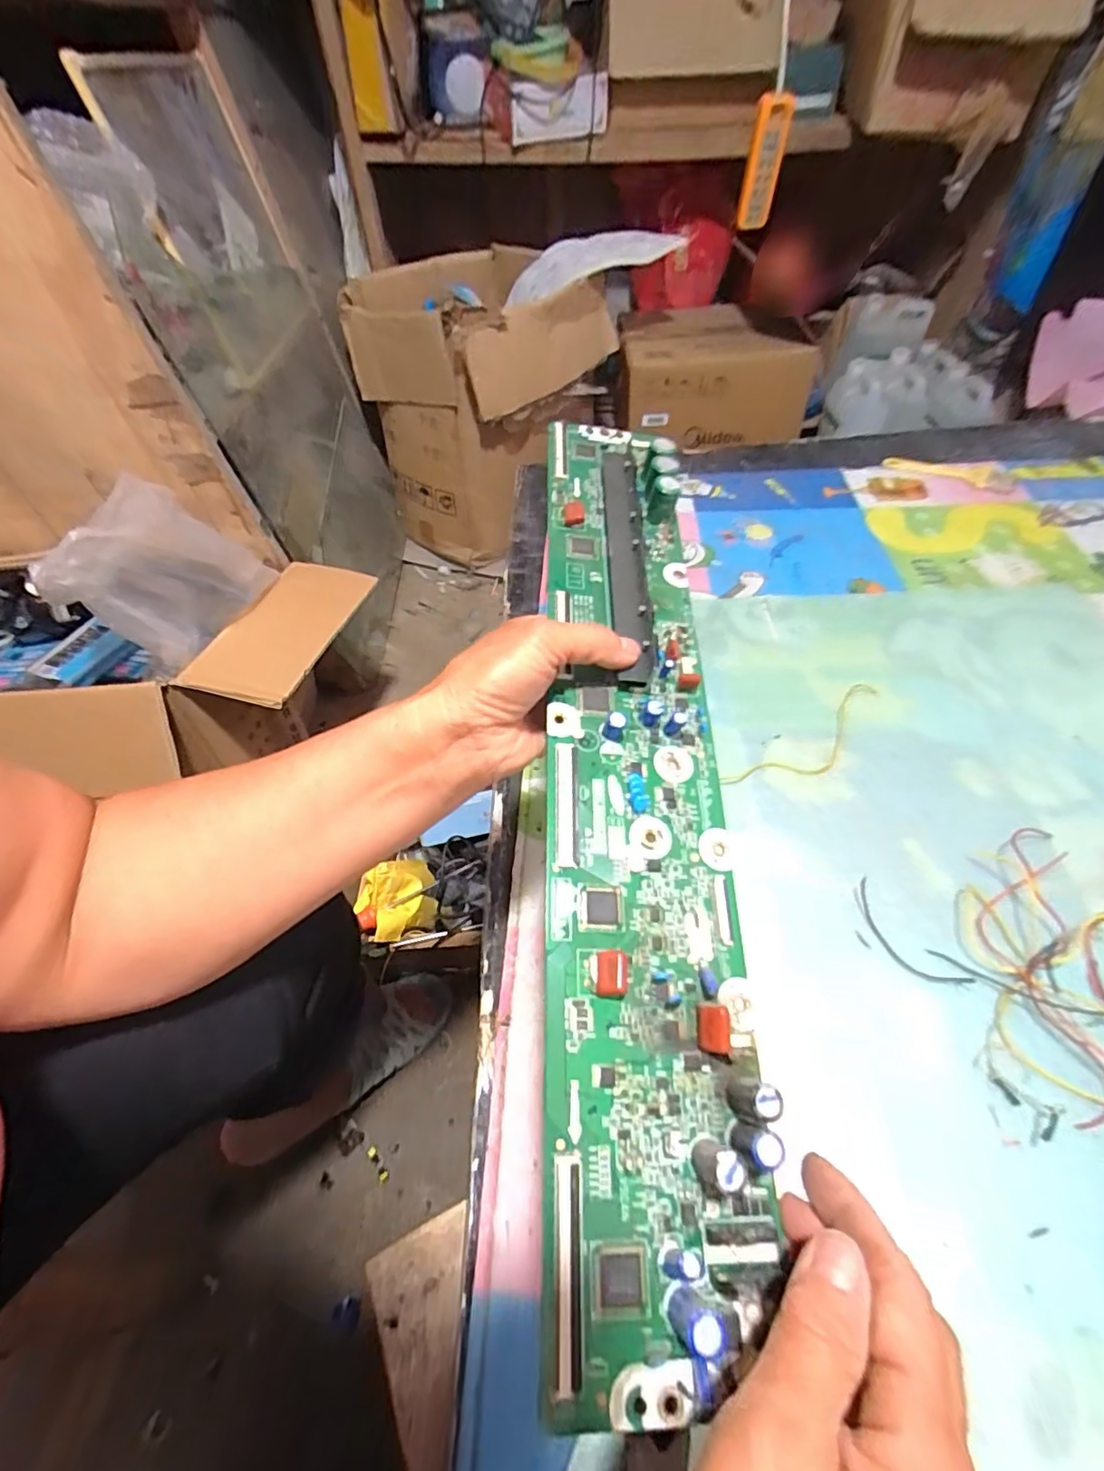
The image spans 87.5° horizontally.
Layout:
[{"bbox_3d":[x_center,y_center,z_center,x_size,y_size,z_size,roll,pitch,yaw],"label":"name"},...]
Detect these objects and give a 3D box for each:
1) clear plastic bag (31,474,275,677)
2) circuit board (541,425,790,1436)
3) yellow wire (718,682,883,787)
[{"bbox_3d":[-0.422,-0.173,0.637,0.102,0.181,0.205,5,51,7],"label":"clear plastic bag"},{"bbox_3d":[0.041,0.000,0.295,0.083,0.028,0.485,-1,62,4],"label":"circuit board"},{"bbox_3d":[0.250,0.008,0.547,0.205,0.004,0.051,-30,54,-19],"label":"yellow wire"}]

